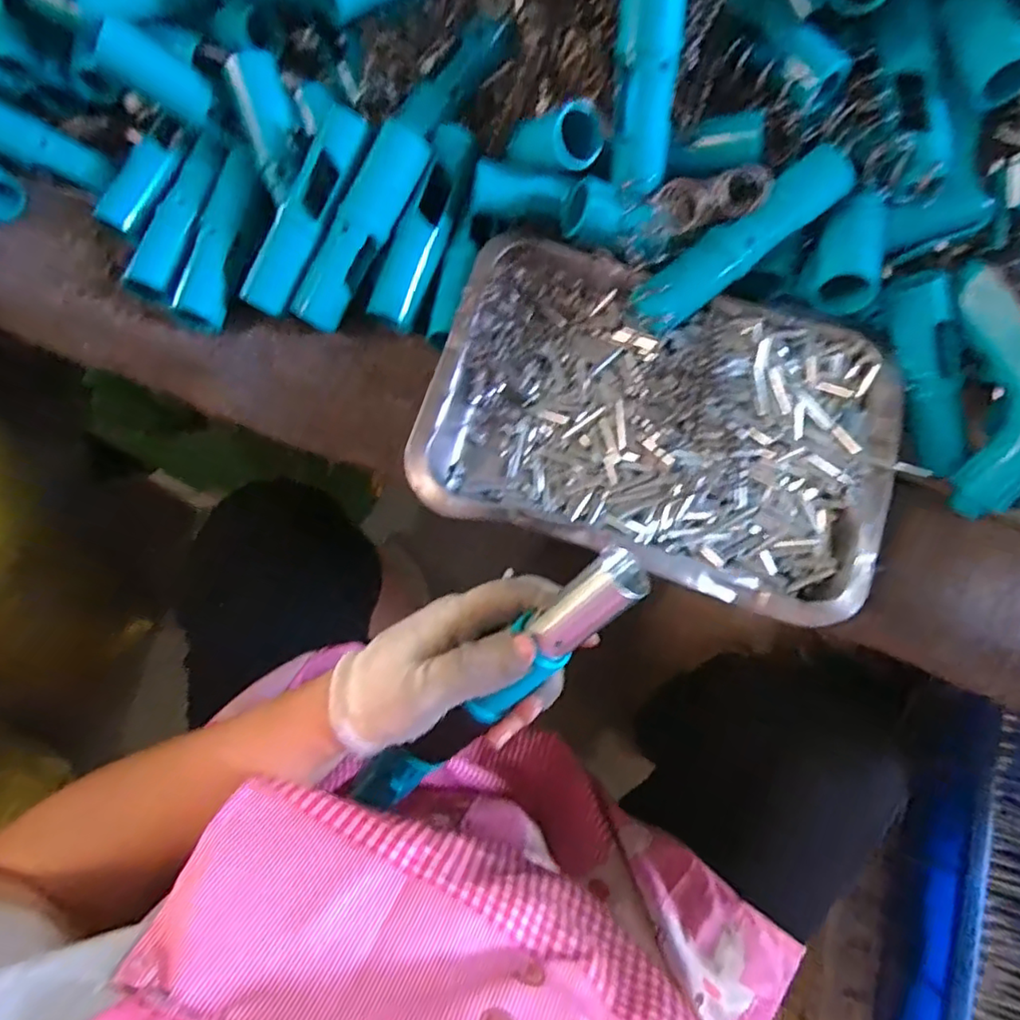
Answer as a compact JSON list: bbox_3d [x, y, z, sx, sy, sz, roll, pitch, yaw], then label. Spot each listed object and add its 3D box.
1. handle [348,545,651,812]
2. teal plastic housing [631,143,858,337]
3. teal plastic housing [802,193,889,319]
[{"bbox_3d":[-0.015,0.095,0.298,0.027,0.030,0.221,48,120,12],"label":"handle"},{"bbox_3d":[0.124,-0.142,0.323,0.122,0.025,0.025,-35,75,19],"label":"teal plastic housing"},{"bbox_3d":[0.184,-0.139,0.324,0.035,0.024,0.067,23,74,6],"label":"teal plastic housing"}]

